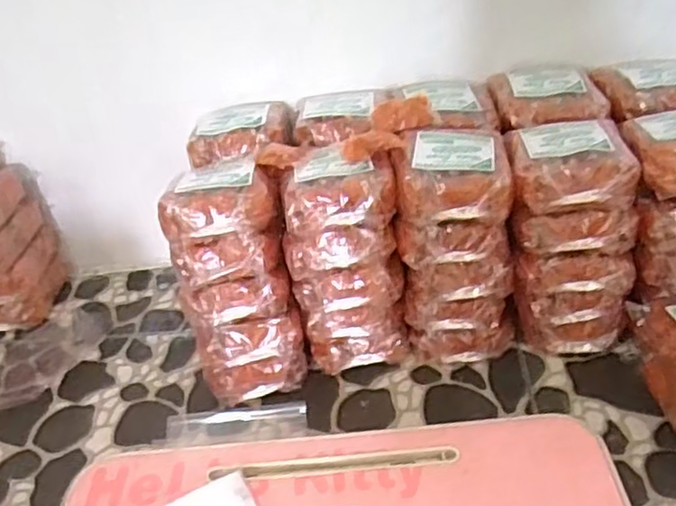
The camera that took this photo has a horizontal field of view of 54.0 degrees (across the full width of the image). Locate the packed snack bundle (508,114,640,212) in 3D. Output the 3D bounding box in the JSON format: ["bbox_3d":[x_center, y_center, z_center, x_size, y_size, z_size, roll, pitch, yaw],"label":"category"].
[{"bbox_3d":[0.271,-0.110,0.777,0.137,0.059,0.143,0,38,9],"label":"packed snack bundle"}]

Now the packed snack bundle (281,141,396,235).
[{"bbox_3d":[0.001,-0.077,0.787,0.134,0.053,0.107,-6,37,2],"label":"packed snack bundle"}]

